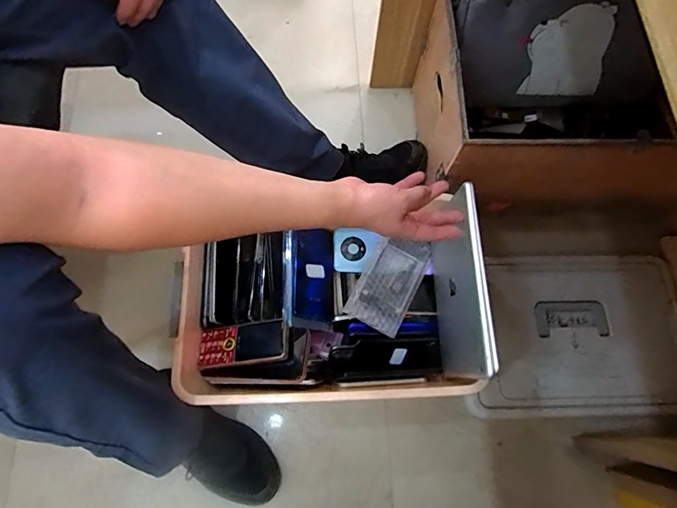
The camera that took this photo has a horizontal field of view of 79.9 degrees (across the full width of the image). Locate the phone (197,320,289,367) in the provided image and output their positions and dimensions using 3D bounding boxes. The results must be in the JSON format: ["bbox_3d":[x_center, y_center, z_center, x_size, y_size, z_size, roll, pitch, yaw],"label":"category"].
[{"bbox_3d":[-0.134,0.125,0.561,0.125,0.010,0.051,-8,61,8],"label":"phone"}]

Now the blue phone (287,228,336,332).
[{"bbox_3d":[-0.041,0.035,0.622,0.083,0.009,0.160,12,63,-34],"label":"blue phone"}]

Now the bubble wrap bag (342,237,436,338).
[{"bbox_3d":[0.080,0.042,0.626,0.086,0.015,0.151,27,74,7],"label":"bubble wrap bag"}]

